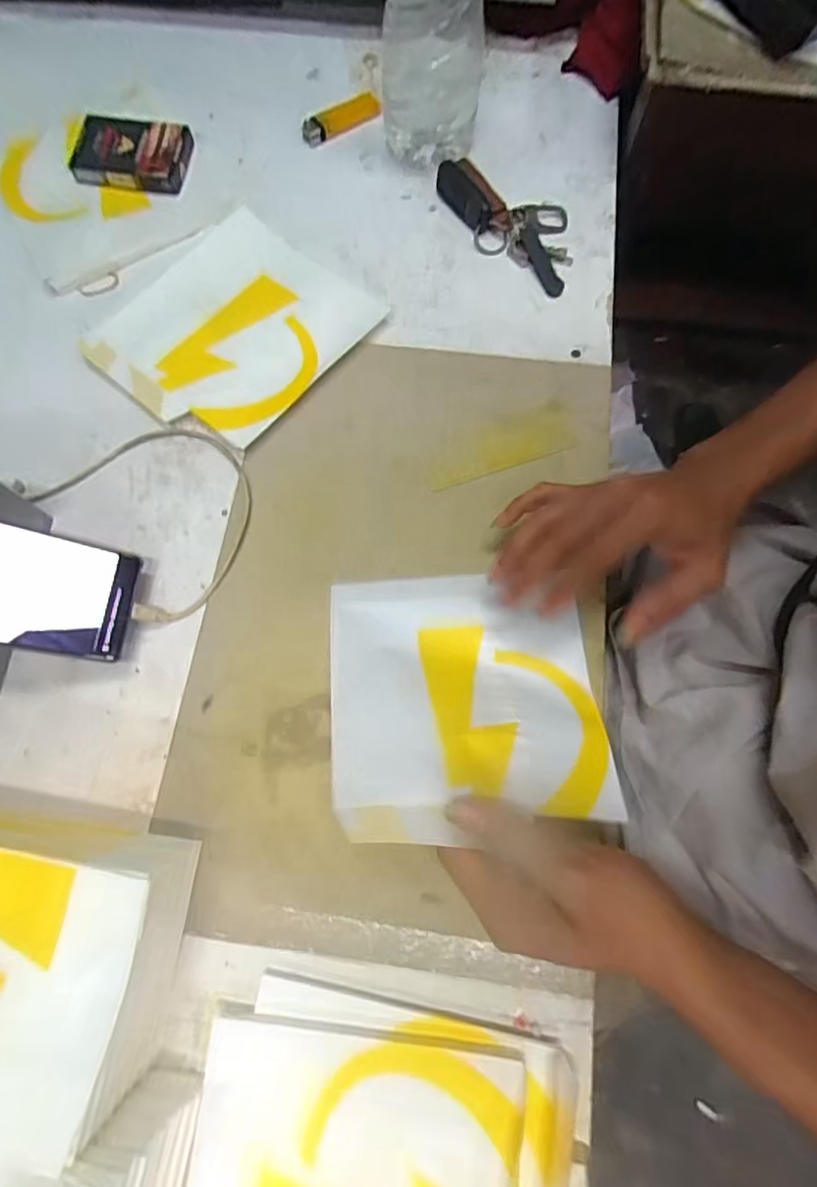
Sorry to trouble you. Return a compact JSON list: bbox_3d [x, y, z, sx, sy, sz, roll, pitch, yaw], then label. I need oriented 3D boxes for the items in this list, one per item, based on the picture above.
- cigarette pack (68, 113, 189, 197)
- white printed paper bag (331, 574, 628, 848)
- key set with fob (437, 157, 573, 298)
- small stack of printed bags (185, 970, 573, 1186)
[{"bbox_3d":[-0.253,-0.403,0.499,0.103,0.019,0.074,7,73,3],"label":"cigarette pack"},{"bbox_3d":[0.040,0.062,0.342,0.171,0.026,0.180,4,43,-12],"label":"white printed paper bag"},{"bbox_3d":[0.092,-0.338,0.490,0.156,0.022,0.080,39,77,12],"label":"key set with fob"},{"bbox_3d":[-0.016,0.297,0.296,0.195,0.015,0.130,7,73,3],"label":"small stack of printed bags"}]

